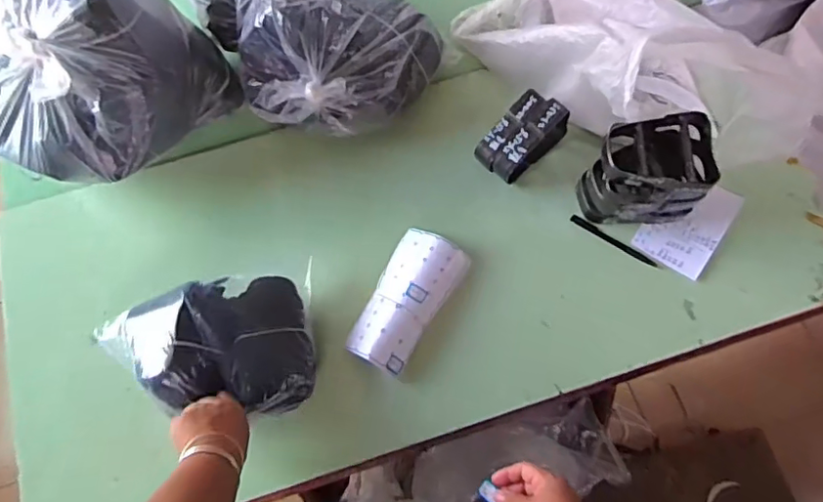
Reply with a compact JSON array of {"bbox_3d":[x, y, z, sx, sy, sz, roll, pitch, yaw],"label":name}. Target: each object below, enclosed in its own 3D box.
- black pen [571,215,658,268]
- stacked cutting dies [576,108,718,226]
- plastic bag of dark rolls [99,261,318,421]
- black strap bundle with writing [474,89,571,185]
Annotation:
[{"bbox_3d":[0.300,-0.014,0.847,0.138,0.008,0.011,33,76,11],"label":"black pen"},{"bbox_3d":[0.320,-0.104,0.789,0.142,0.149,0.110,-11,72,-1],"label":"stacked cutting dies"},{"bbox_3d":[-0.266,0.115,0.725,0.270,0.088,0.171,-3,72,1],"label":"plastic bag of dark rolls"},{"bbox_3d":[0.162,-0.169,0.844,0.132,0.085,0.072,-40,75,-10],"label":"black strap bundle with writing"}]

